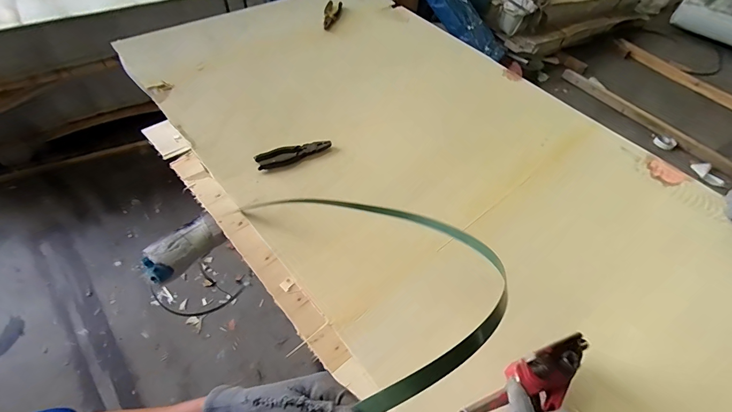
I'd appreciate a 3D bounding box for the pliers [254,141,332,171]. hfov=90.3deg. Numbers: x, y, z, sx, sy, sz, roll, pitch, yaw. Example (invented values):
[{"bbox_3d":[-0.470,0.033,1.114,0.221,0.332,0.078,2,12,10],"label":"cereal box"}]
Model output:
[{"bbox_3d":[-0.173,-0.128,0.885,0.183,0.017,0.048,-18,56,-18],"label":"pliers"}]

